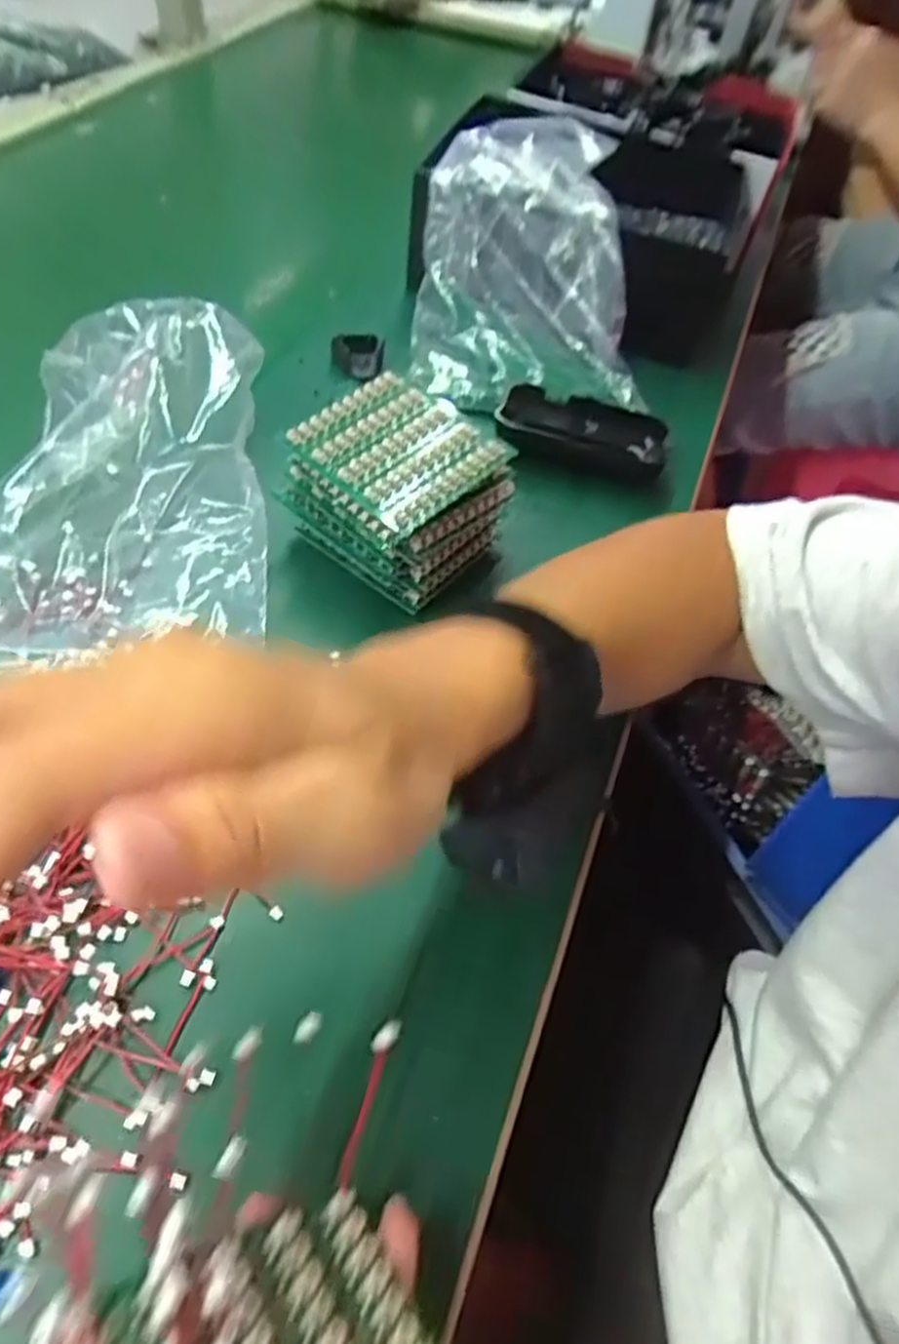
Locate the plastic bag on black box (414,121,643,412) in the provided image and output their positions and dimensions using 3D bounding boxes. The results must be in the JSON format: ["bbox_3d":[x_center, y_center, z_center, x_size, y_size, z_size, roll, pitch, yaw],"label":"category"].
[{"bbox_3d":[0.051,-0.289,0.534,0.149,0.112,0.189,2,54,-5],"label":"plastic bag on black box"}]

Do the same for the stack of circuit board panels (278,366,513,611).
[{"bbox_3d":[-0.028,-0.096,0.398,0.089,0.062,0.084,39,59,20],"label":"stack of circuit board panels"}]

